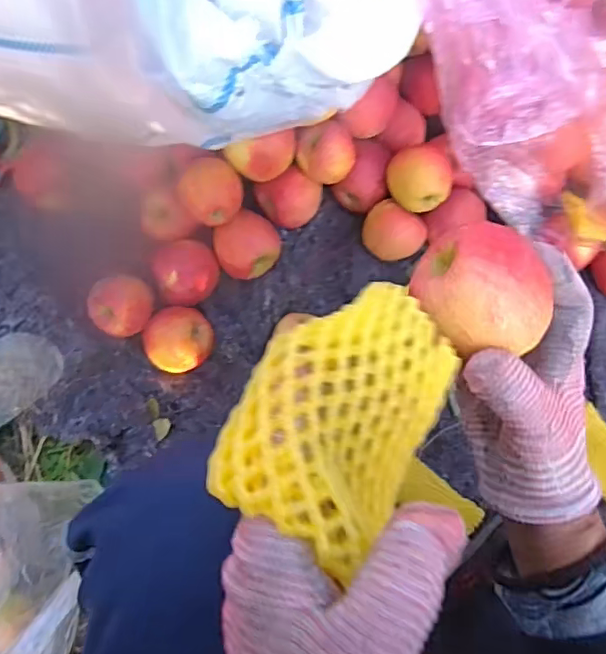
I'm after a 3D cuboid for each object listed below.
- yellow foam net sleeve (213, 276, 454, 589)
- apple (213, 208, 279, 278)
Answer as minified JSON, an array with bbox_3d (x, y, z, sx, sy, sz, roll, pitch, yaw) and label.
[{"bbox_3d":[0.012,0.033,0.233,0.082,0.040,0.104,37,71,-22],"label":"yellow foam net sleeve"},{"bbox_3d":[-0.069,-0.102,0.720,0.081,0.065,0.073,-34,90,-2],"label":"apple"}]

